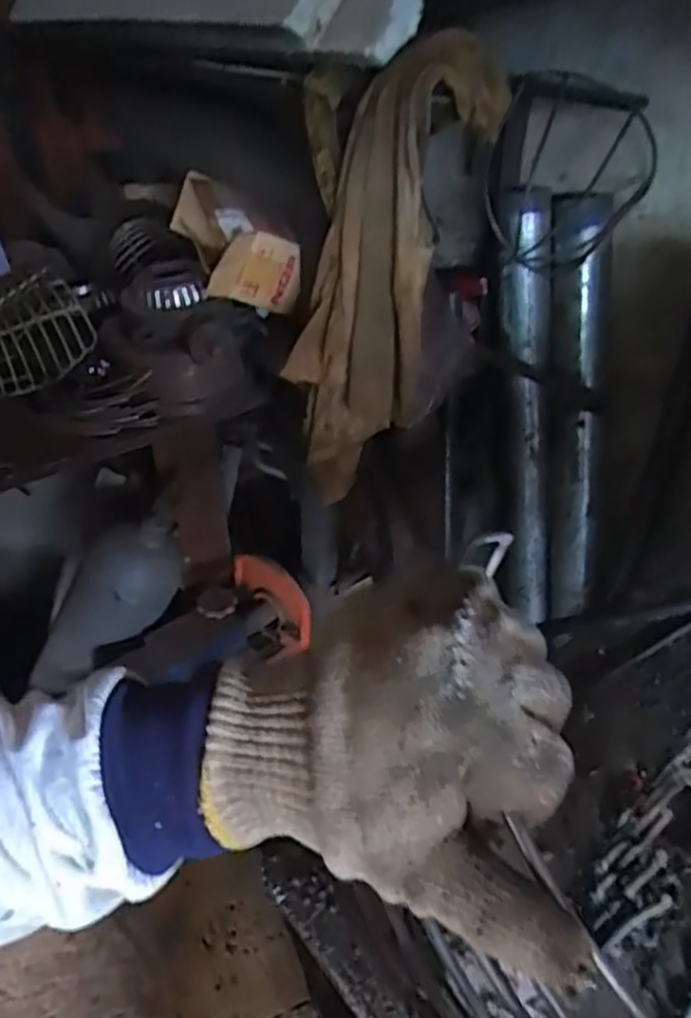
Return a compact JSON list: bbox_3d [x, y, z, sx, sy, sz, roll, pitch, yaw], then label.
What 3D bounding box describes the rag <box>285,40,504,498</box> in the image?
[{"bbox_3d":[0.046,-0.271,0.943,0.186,0.523,0.137,-23,43,-30],"label":"rag"}]

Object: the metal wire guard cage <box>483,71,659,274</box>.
[{"bbox_3d":[0.311,-0.463,1.045,0.232,0.251,0.168,8,37,7],"label":"metal wire guard cage"}]

